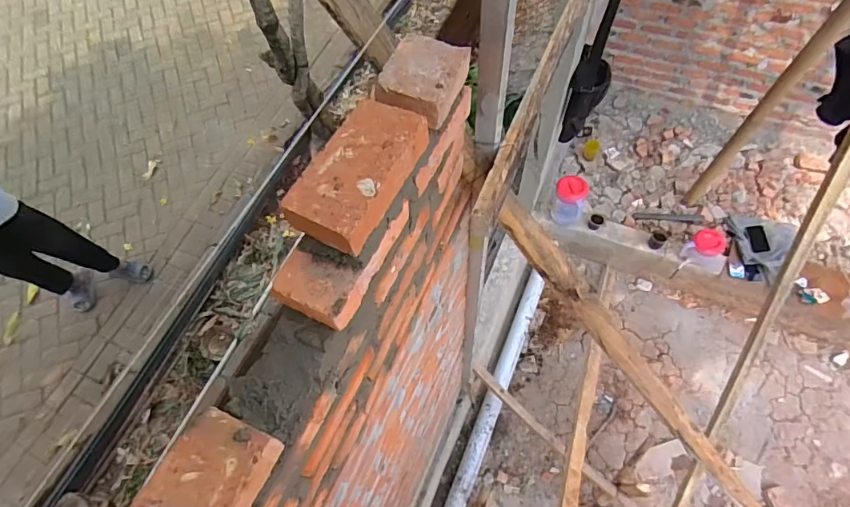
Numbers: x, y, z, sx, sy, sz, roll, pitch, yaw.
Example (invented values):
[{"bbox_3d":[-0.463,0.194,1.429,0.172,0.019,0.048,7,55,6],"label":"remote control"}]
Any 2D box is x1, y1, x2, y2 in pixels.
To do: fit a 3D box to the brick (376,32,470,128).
[{"bbox_3d":[-0.004,-0.196,0.528,0.078,0.037,0.097,21,65,14],"label":"brick"}]

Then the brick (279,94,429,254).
[{"bbox_3d":[-0.068,-0.077,0.465,0.078,0.040,0.167,22,65,15],"label":"brick"}]

